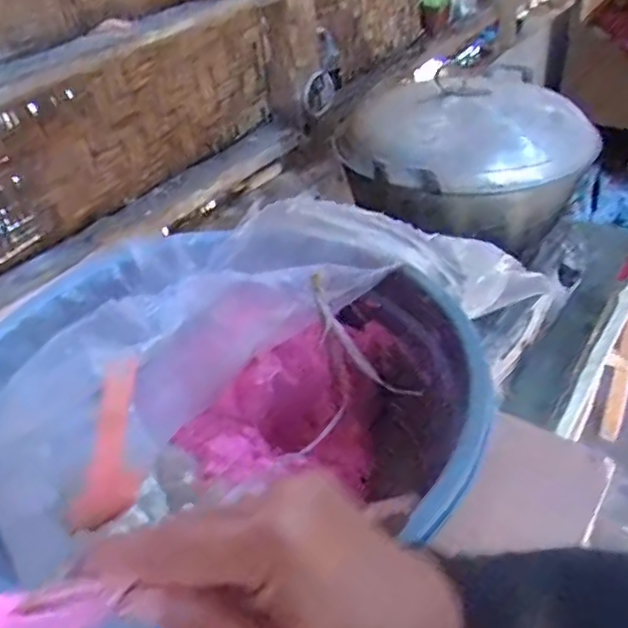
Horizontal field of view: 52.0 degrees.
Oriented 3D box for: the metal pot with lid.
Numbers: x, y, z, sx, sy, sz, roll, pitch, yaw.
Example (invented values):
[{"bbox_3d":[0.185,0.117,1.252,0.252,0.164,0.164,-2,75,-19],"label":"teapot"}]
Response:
[{"bbox_3d":[0.288,-0.259,1.133,0.325,0.219,0.387,28,49,35],"label":"metal pot with lid"}]

